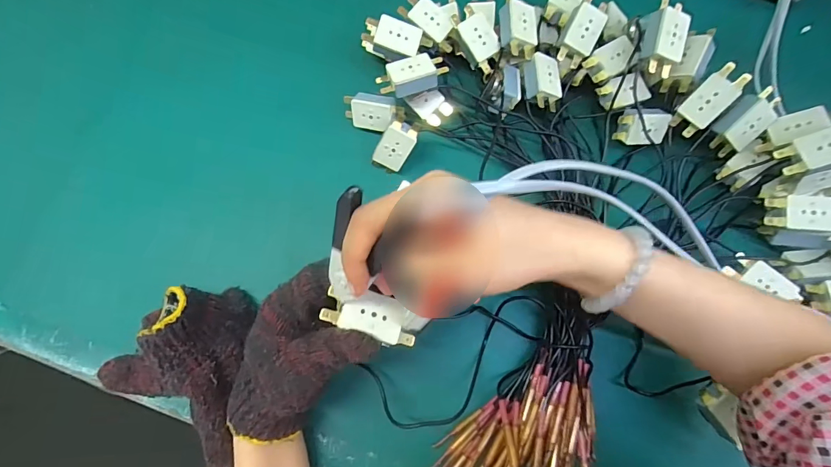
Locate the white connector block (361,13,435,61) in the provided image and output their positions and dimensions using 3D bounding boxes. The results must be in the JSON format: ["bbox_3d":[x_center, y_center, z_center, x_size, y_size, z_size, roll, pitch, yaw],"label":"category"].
[{"bbox_3d":[-0.017,-0.172,0.372,0.056,0.020,0.033,17,78,5],"label":"white connector block"}]

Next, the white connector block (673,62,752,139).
[{"bbox_3d":[0.248,-0.112,0.354,0.026,0.014,0.060,41,126,9],"label":"white connector block"}]

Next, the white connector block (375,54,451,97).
[{"bbox_3d":[-0.003,-0.136,0.357,0.058,0.012,0.029,-19,77,-3],"label":"white connector block"}]

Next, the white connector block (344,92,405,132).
[{"bbox_3d":[-0.037,-0.113,0.390,0.054,0.031,0.017,16,34,8],"label":"white connector block"}]

